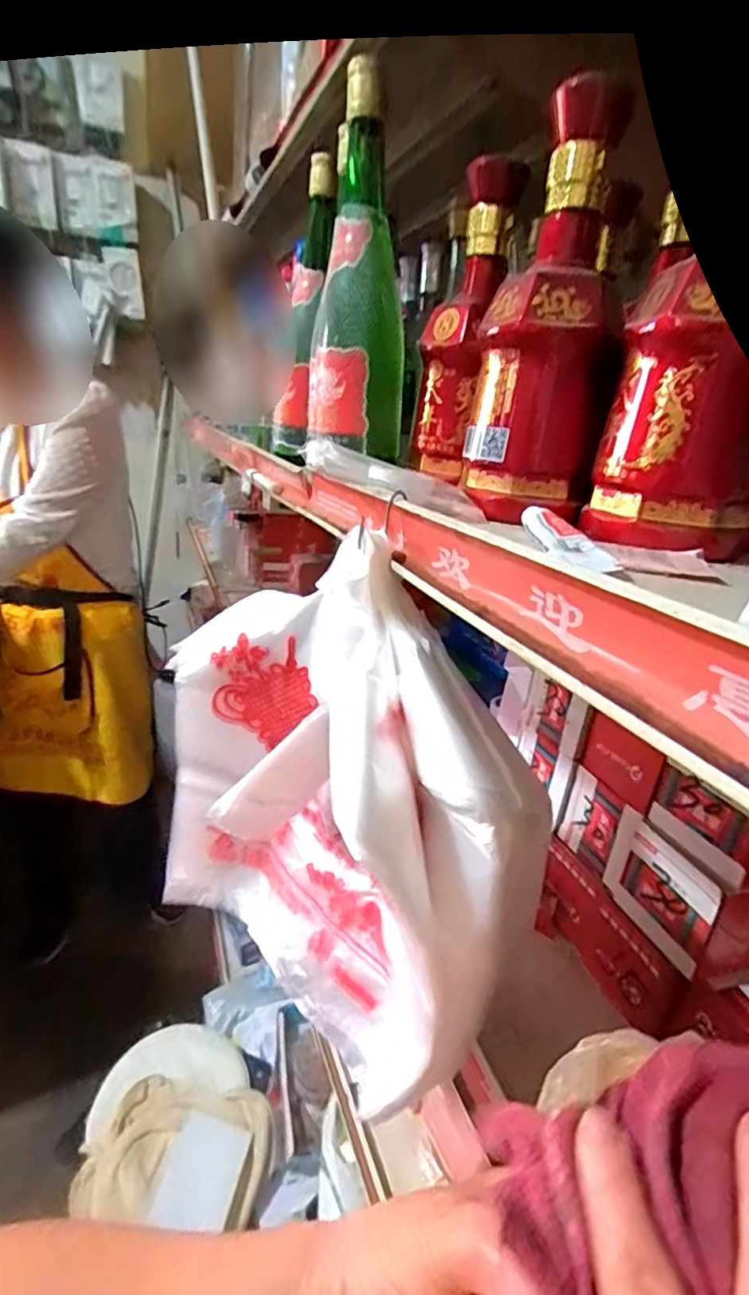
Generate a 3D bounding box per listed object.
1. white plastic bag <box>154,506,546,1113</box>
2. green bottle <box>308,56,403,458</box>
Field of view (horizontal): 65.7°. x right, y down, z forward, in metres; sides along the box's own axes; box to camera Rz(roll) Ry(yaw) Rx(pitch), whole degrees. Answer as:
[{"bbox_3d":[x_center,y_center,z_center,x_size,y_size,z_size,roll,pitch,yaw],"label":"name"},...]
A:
[{"bbox_3d":[-0.032,0.074,0.325,0.229,0.247,0.090,22,27,35],"label":"white plastic bag"},{"bbox_3d":[-0.008,-0.277,0.439,0.077,0.239,0.063,5,22,-1],"label":"green bottle"}]

